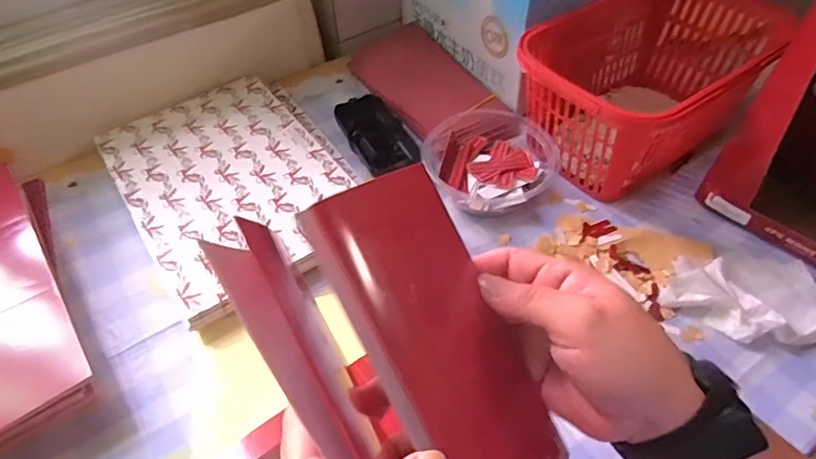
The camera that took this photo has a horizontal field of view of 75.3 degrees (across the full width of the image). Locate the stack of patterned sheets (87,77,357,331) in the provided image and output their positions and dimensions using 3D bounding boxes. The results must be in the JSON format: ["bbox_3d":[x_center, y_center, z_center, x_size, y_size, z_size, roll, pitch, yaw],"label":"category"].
[{"bbox_3d":[-0.159,-0.049,0.493,0.189,0.017,0.259,-27,54,-19],"label":"stack of patterned sheets"}]

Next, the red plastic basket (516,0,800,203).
[{"bbox_3d":[0.207,-0.128,0.477,0.221,0.106,0.149,-32,56,-22],"label":"red plastic basket"}]

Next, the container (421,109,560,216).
[{"bbox_3d":[0.074,-0.065,0.483,0.113,0.032,0.104,-1,50,1],"label":"container"}]

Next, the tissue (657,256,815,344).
[{"bbox_3d":[0.253,0.053,0.396,0.115,0.018,0.076,-6,50,-3],"label":"tissue"}]

